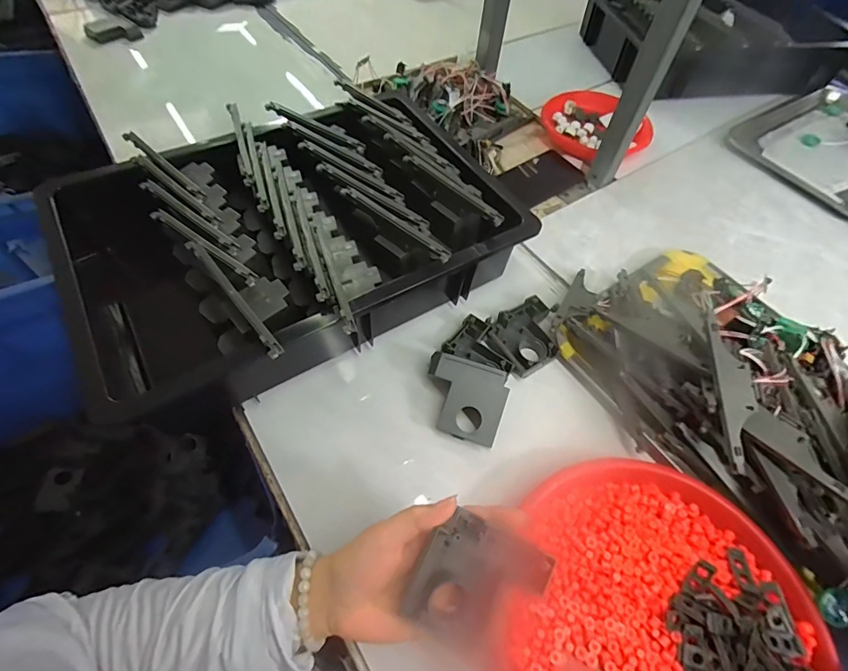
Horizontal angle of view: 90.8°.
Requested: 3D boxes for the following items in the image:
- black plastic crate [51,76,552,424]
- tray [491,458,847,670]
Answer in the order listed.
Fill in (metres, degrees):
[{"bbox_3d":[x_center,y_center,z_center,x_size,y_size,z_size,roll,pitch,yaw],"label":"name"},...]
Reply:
[{"bbox_3d":[-0.142,-0.122,0.475,0.410,0.129,0.340,-32,64,-21],"label":"black plastic crate"},{"bbox_3d":[0.179,0.233,0.330,0.250,0.031,0.242,1,57,-2],"label":"tray"}]

